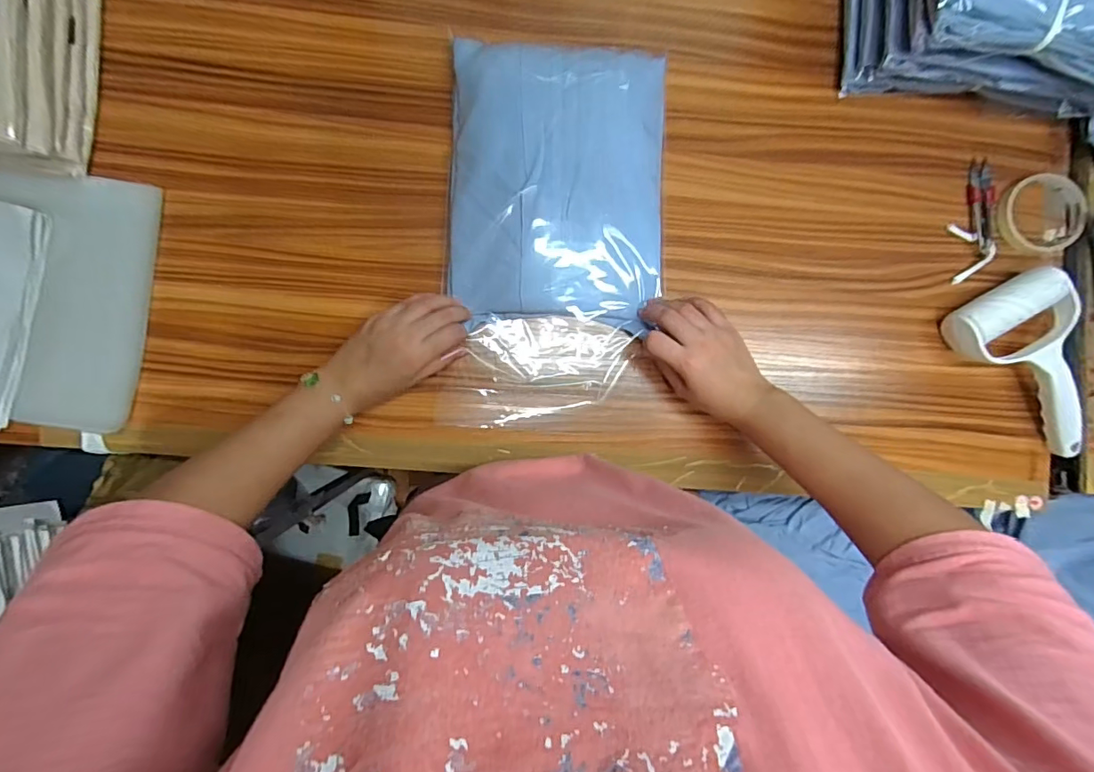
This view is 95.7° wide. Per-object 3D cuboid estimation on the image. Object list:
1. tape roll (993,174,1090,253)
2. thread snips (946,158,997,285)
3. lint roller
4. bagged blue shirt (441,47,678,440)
[{"bbox_3d":[0.514,-0.178,0.514,0.099,0.013,0.080,-15,91,-4],"label":"tape roll"},{"bbox_3d":[0.441,-0.172,0.510,0.042,0.009,0.126,4,89,-4],"label":"thread snips"},{"bbox_3d":[0.485,-0.011,0.496,0.114,0.044,0.186,-24,91,-4],"label":"lint roller"},{"bbox_3d":[0.009,-0.140,0.477,0.215,0.045,0.350,-2,90,-4],"label":"bagged blue shirt"}]

